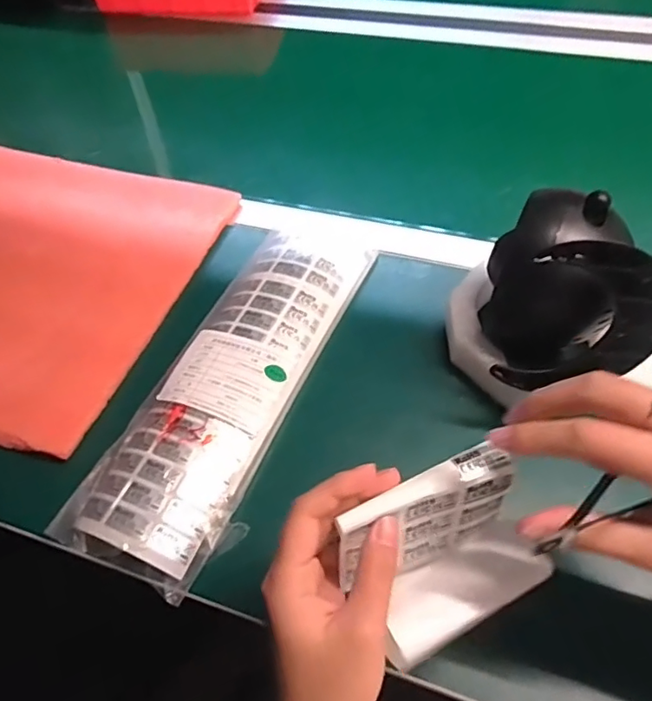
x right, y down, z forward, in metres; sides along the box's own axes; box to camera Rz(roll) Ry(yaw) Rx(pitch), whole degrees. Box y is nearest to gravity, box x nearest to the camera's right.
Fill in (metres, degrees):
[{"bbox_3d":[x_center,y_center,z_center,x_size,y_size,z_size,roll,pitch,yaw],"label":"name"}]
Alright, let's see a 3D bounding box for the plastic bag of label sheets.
[{"bbox_3d":[-0.074,0.018,0.454,0.118,0.028,0.334,20,58,14],"label":"plastic bag of label sheets"}]

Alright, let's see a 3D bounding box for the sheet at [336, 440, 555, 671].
[{"bbox_3d":[0.066,0.108,0.292,0.104,0.061,0.071,-25,58,-16],"label":"sheet"}]

